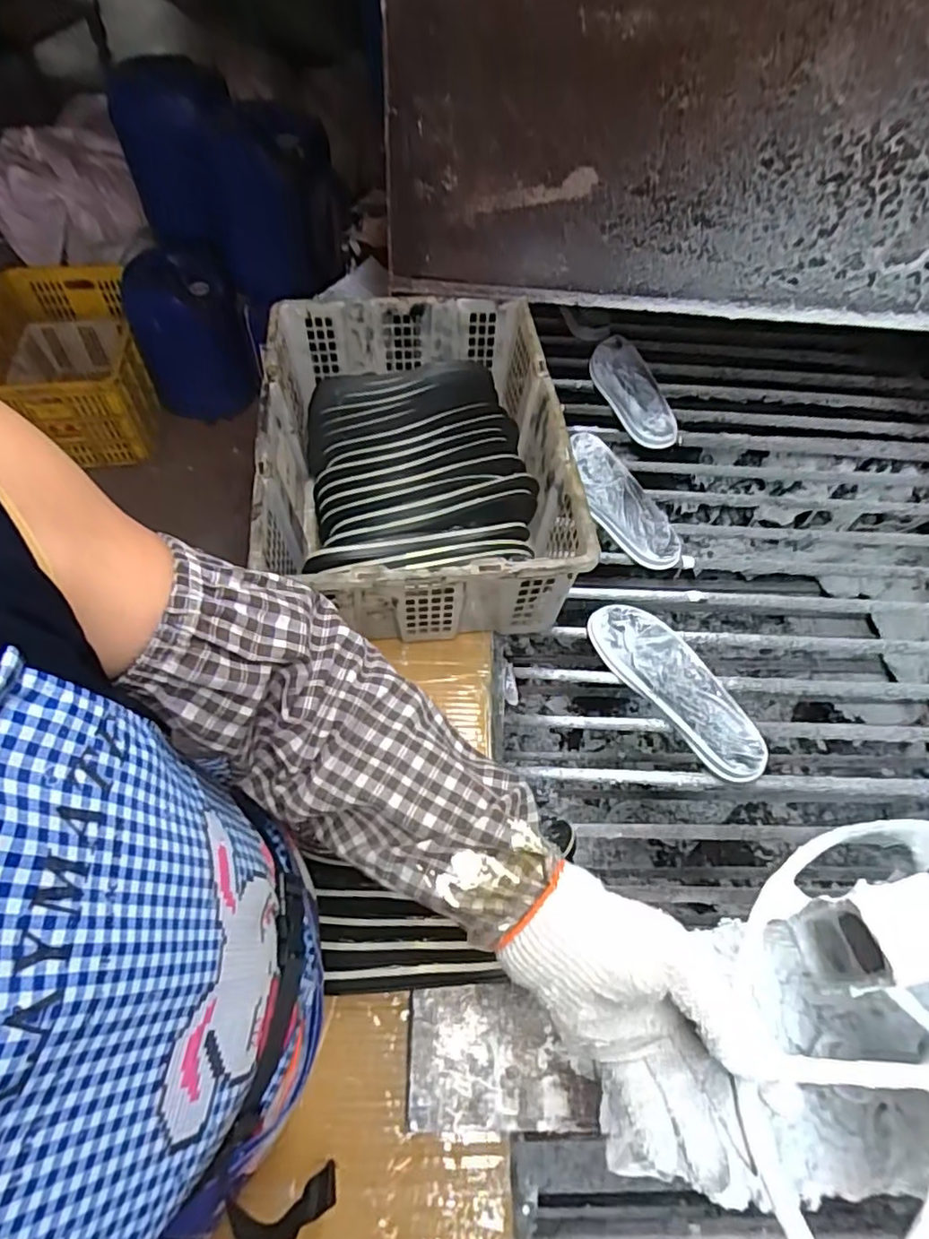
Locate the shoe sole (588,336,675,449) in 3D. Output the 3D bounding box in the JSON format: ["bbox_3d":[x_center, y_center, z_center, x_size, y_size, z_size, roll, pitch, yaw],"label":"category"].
[{"bbox_3d":[0.296,-0.407,1.096,0.093,0.031,0.257,-25,61,7],"label":"shoe sole"}]

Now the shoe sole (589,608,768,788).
[{"bbox_3d":[0.269,0.080,0.777,0.101,0.018,0.262,-32,64,-20],"label":"shoe sole"}]

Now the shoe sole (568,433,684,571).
[{"bbox_3d":[0.238,-0.188,0.948,0.094,0.024,0.275,-15,59,-11],"label":"shoe sole"}]

